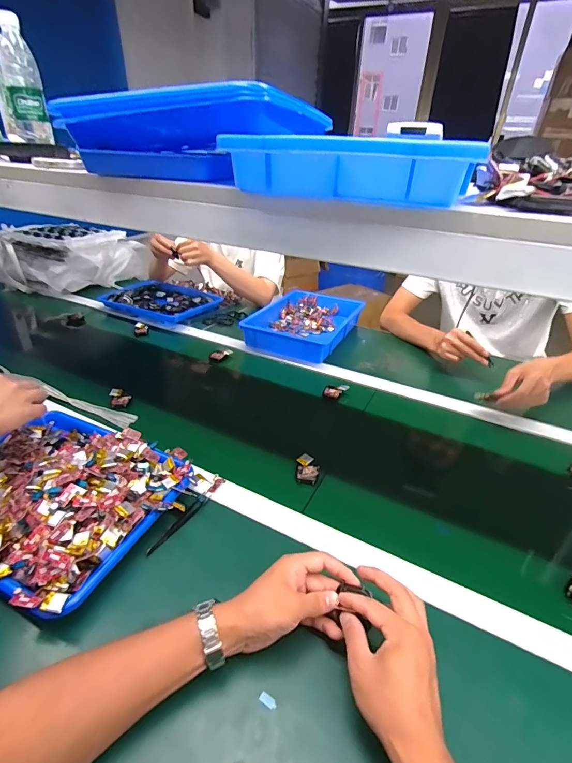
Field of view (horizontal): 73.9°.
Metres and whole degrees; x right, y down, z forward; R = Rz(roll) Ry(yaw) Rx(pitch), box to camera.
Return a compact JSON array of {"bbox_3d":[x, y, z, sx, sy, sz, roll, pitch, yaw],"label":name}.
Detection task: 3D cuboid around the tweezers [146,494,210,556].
[{"bbox_3d":[-0.148,0.198,0.533,0.014,0.012,0.112,19,35,25],"label":"tweezers"}]

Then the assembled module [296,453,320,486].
[{"bbox_3d":[0.036,0.145,0.630,0.038,0.018,0.055,7,32,8],"label":"assembled module"}]

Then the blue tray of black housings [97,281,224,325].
[{"bbox_3d":[-0.397,-0.262,1.228,0.312,0.039,0.248,20,36,26],"label":"blue tray of black housings"}]

